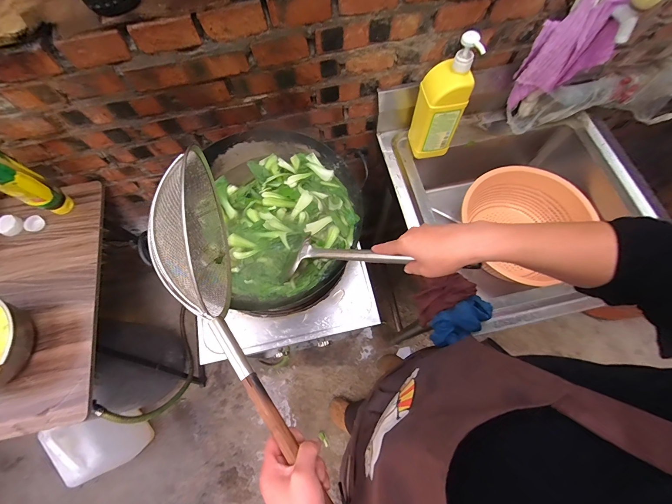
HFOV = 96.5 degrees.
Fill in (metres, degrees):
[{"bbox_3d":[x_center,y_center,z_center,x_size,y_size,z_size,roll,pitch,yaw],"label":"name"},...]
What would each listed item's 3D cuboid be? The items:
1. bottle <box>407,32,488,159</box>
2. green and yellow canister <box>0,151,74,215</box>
[{"bbox_3d":[0.236,-0.331,0.677,0.090,0.274,0.092,-8,71,-1],"label":"bottle"},{"bbox_3d":[-0.732,-0.163,0.689,0.090,0.235,0.074,23,73,10],"label":"green and yellow canister"}]

